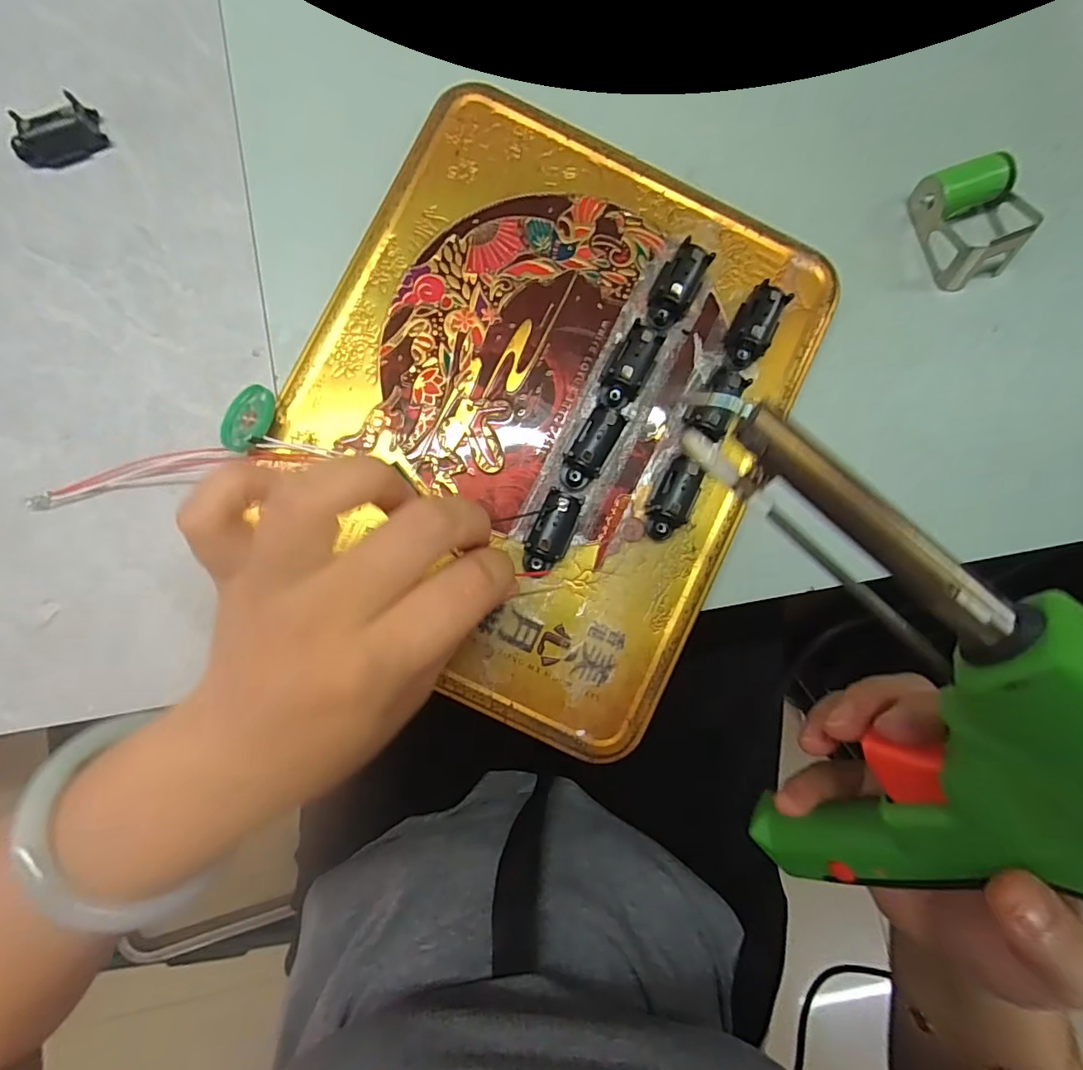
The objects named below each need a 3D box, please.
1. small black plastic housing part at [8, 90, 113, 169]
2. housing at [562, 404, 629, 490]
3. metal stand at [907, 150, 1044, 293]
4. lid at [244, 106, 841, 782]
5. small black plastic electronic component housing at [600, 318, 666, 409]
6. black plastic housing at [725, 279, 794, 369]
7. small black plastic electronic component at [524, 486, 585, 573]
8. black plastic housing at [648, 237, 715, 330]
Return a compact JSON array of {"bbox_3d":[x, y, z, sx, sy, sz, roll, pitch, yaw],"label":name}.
[{"bbox_3d":[-0.203,-0.167,0.225,0.034,0.013,0.018,-15,88,-4],"label":"small black plastic housing part"},{"bbox_3d":[0.020,-0.034,0.216,0.015,0.014,0.033,27,86,-1],"label":"housing"},{"bbox_3d":[0.194,-0.141,0.240,0.044,0.021,0.048,-21,88,-2],"label":"metal stand"},{"bbox_3d":[-0.001,-0.052,0.222,0.191,0.021,0.235,25,86,-1],"label":"lid"},{"bbox_3d":[0.035,-0.067,0.218,0.016,0.015,0.034,27,86,-1],"label":"small black plastic electronic component housing"},{"bbox_3d":[0.089,-0.086,0.224,0.019,0.013,0.032,26,86,-1],"label":"black plastic housing"},{"bbox_3d":[0.004,-0.001,0.215,0.015,0.014,0.035,22,86,-2],"label":"small black plastic electronic component"},{"bbox_3d":[0.055,-0.102,0.222,0.016,0.016,0.033,36,86,-1],"label":"black plastic housing"}]

